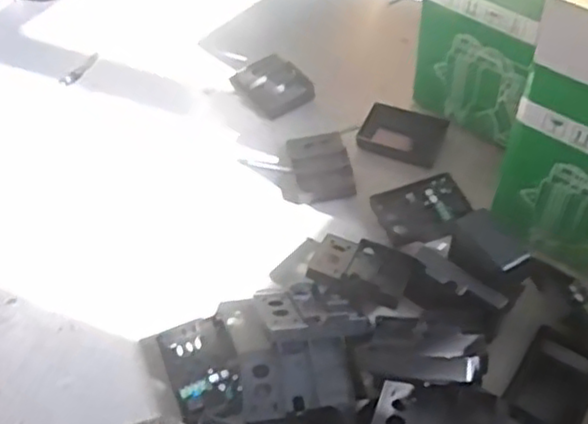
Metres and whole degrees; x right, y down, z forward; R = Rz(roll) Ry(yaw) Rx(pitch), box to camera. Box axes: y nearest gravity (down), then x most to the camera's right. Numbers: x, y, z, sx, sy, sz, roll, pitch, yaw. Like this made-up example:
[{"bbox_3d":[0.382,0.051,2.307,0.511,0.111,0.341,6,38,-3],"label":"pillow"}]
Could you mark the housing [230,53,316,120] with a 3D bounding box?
[{"bbox_3d":[-0.032,-0.212,1.180,0.098,0.032,0.118,-35,58,-23],"label":"housing"}]

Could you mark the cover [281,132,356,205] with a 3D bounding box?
[{"bbox_3d":[0.033,-0.066,1.053,0.100,0.028,0.120,-7,51,-3],"label":"cover"}]

